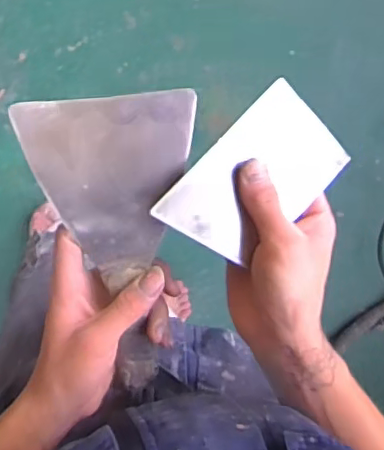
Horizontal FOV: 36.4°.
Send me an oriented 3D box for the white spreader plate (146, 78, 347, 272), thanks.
[{"bbox_3d":[0.044,-0.029,0.391,0.074,0.005,0.123,46,81,-8],"label":"white spreader plate"}]

